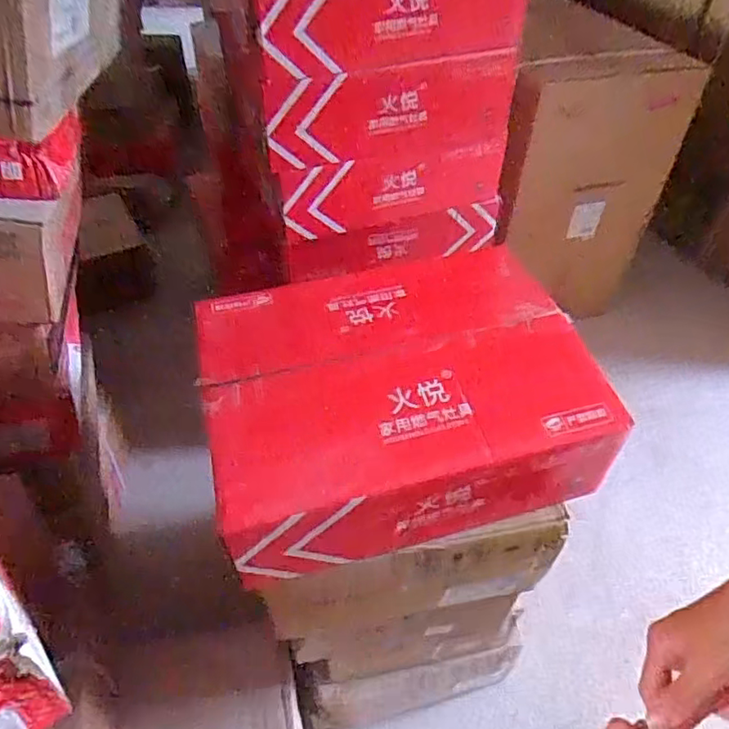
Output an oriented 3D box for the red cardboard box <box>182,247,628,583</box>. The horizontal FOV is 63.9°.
[{"bbox_3d":[0.030,0.032,0.667,0.400,0.142,0.303,-10,46,-13],"label":"red cardboard box"}]

